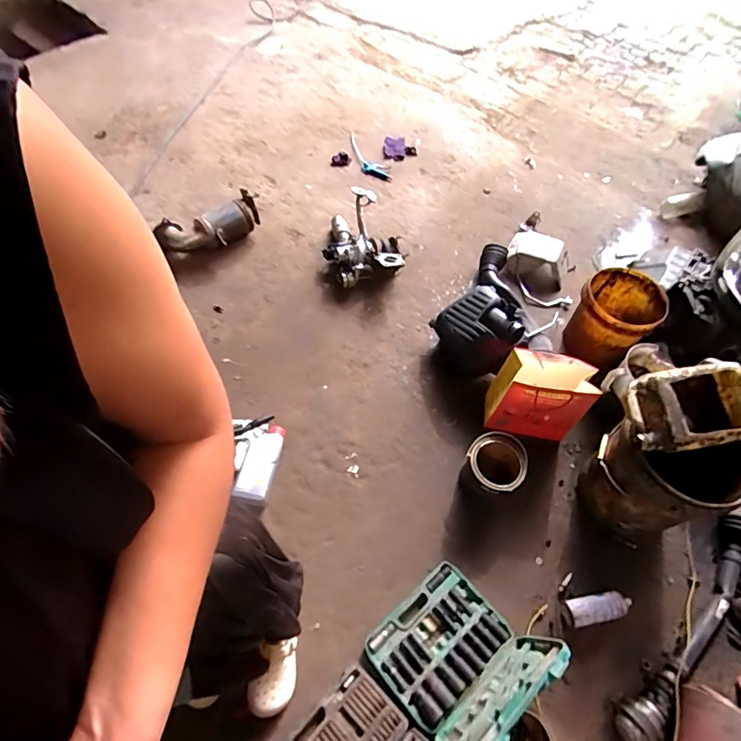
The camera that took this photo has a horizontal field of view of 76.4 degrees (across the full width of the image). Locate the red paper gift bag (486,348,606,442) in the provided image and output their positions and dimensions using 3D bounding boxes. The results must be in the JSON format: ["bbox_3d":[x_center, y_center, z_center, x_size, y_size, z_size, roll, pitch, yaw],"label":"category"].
[{"bbox_3d":[0.520,0.074,1.476,0.273,0.302,0.161,8,57,2],"label":"red paper gift bag"}]

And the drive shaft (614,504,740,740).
[{"bbox_3d":[0.914,0.628,1.282,0.854,0.106,0.121,-39,67,-24],"label":"drive shaft"}]

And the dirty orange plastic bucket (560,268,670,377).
[{"bbox_3d":[0.845,-0.176,1.688,0.288,0.270,0.263,2,57,-2],"label":"dirty orange plastic bucket"}]

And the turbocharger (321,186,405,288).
[{"bbox_3d":[-0.036,-0.532,1.870,0.299,0.226,0.362,-3,58,-6],"label":"turbocharger"}]

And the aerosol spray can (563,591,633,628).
[{"bbox_3d":[0.622,0.646,1.283,0.190,0.057,0.071,-8,58,-9],"label":"aerosol spray can"}]

